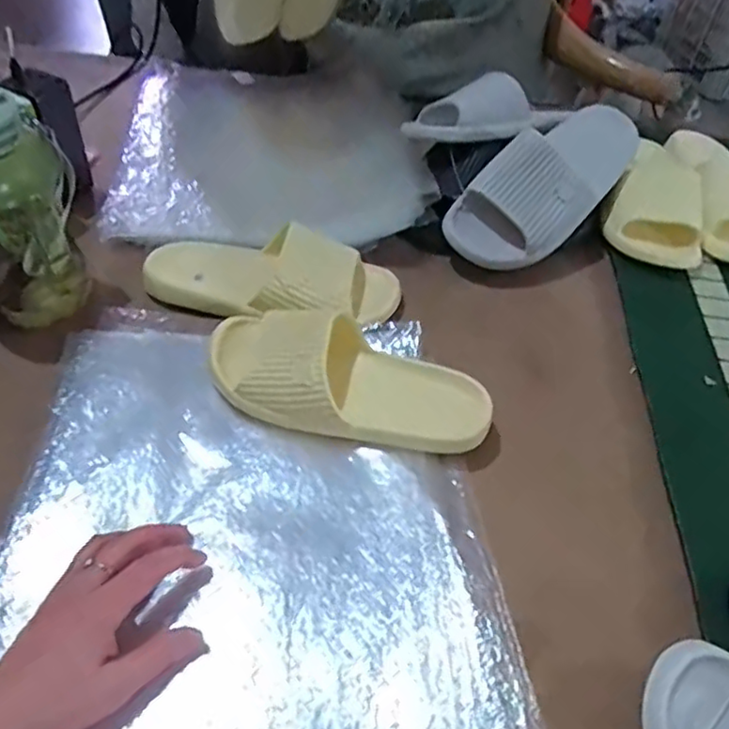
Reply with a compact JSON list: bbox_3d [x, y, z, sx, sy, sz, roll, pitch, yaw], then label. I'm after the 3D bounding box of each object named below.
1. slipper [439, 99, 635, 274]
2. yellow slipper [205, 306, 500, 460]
[{"bbox_3d":[0.209,-0.203,0.705,0.260,0.075,0.113,-38,85,-18],"label":"slipper"},{"bbox_3d":[-0.019,0.013,0.544,0.246,0.064,0.098,16,49,9],"label":"yellow slipper"}]

